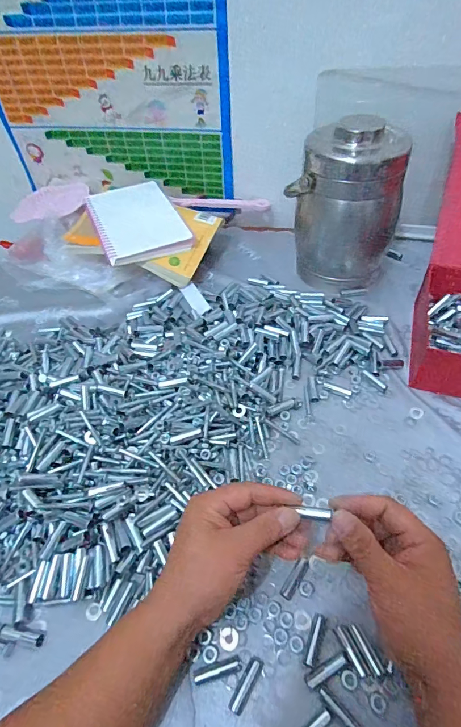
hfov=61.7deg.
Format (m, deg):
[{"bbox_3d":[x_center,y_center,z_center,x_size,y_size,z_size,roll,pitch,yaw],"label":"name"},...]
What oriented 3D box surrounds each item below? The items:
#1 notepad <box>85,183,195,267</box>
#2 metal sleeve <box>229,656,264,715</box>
[{"bbox_3d":[-0.177,-0.266,0.709,0.144,0.019,0.215,-21,59,-15],"label":"notepad"},{"bbox_3d":[0.014,0.271,0.326,0.013,0.008,0.042,24,55,24],"label":"metal sleeve"}]

